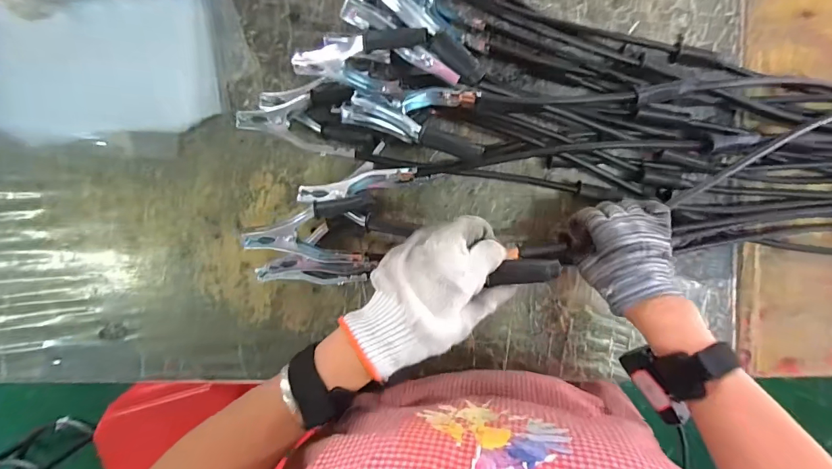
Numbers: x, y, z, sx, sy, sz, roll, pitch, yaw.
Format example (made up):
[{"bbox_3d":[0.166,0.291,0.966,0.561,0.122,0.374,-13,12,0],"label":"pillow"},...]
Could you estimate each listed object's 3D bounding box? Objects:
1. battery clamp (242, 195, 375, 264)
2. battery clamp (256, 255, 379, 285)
[{"bbox_3d":[-0.120,-0.005,0.426,0.137,0.039,0.076,2,94,1],"label":"battery clamp"},{"bbox_3d":[-0.120,0.041,0.467,0.136,0.048,0.035,2,94,0],"label":"battery clamp"}]

